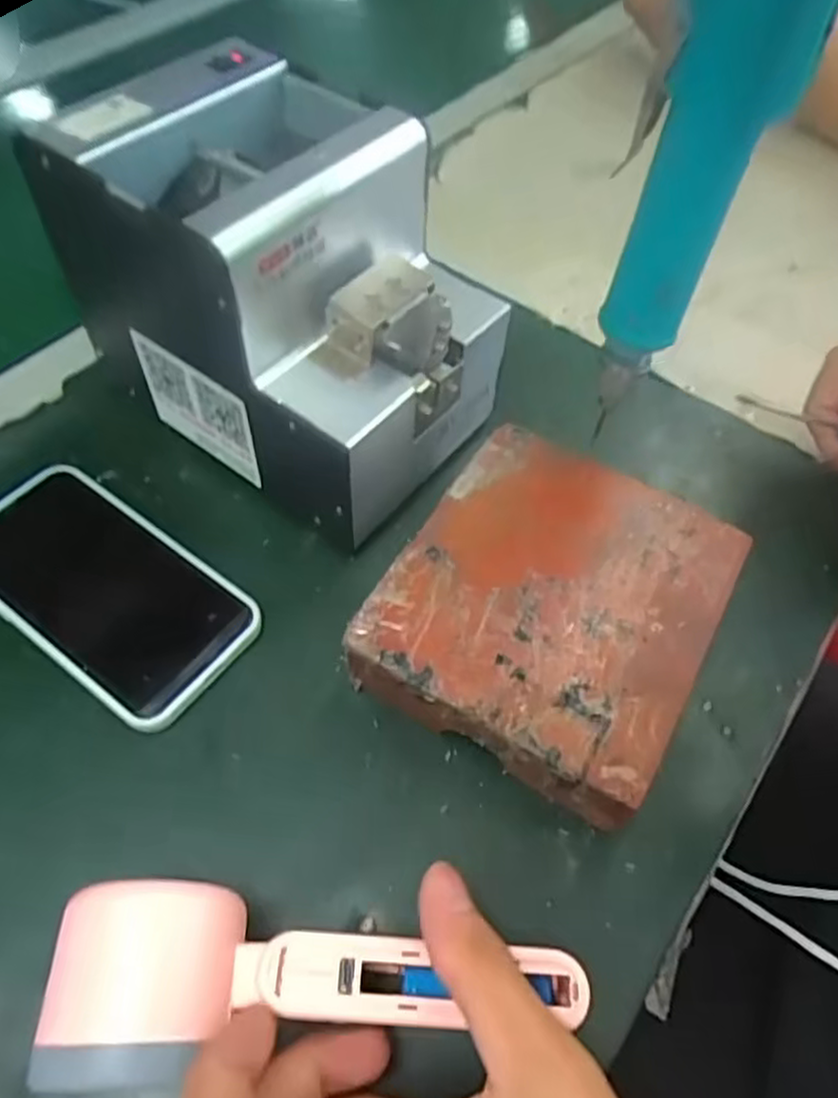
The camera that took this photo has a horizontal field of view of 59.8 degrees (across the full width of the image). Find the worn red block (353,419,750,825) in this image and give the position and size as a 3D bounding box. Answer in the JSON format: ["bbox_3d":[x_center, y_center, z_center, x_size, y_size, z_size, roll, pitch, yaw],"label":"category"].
[{"bbox_3d":[0.058,0.028,0.327,0.128,0.043,0.149,28,59,15],"label":"worn red block"}]

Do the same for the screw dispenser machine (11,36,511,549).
[{"bbox_3d":[-0.061,-0.123,0.350,0.174,0.140,0.123,33,61,19],"label":"screw dispenser machine"}]

